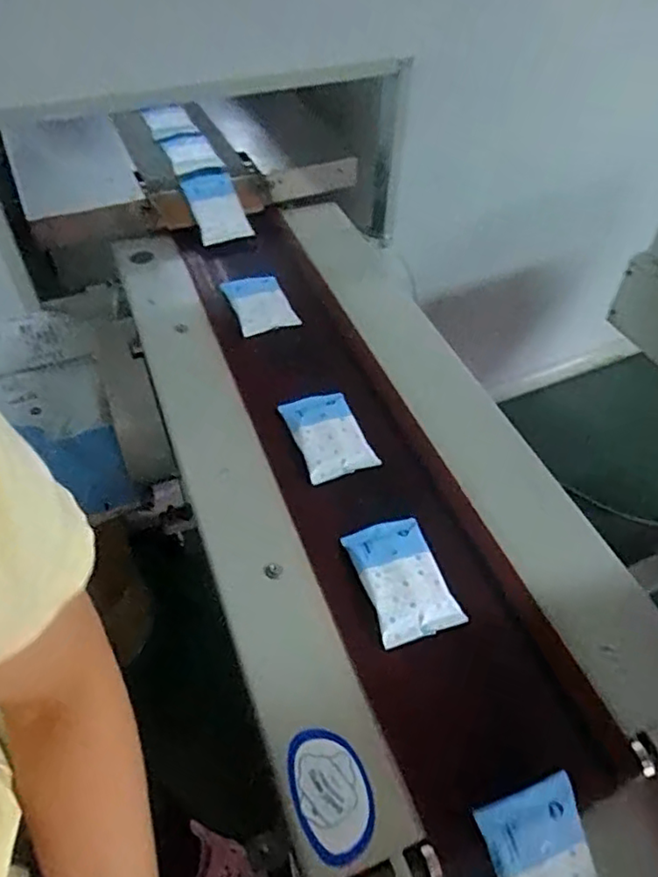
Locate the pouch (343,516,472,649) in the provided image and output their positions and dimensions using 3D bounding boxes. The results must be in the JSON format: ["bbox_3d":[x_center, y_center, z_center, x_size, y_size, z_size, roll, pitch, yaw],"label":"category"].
[{"bbox_3d":[0.075,0.145,0.643,0.084,0.020,0.133,-14,54,-14],"label":"pouch"}]

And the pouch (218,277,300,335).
[{"bbox_3d":[-0.108,-0.210,0.940,0.083,0.013,0.135,-16,54,-15],"label":"pouch"}]

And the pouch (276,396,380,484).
[{"bbox_3d":[-0.002,-0.007,0.768,0.084,0.017,0.131,-15,54,-15],"label":"pouch"}]

